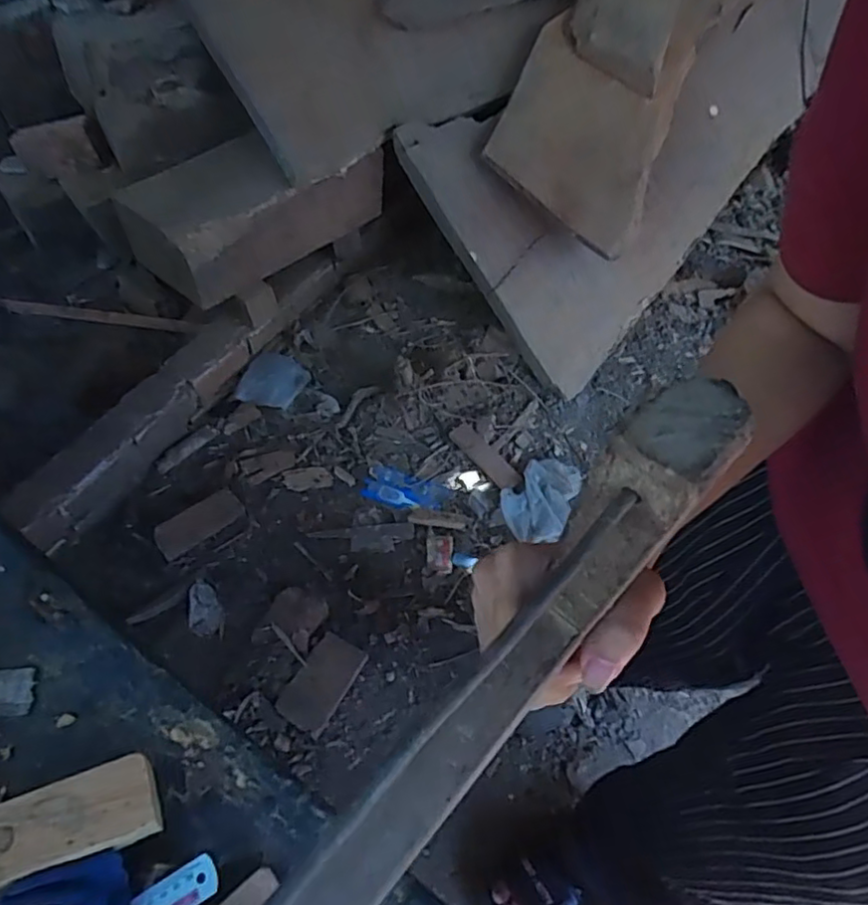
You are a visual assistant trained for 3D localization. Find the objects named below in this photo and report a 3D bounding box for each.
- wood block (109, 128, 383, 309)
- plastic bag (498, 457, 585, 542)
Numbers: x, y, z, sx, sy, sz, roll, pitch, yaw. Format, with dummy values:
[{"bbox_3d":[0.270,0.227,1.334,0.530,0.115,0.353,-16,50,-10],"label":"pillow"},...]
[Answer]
[{"bbox_3d":[-0.419,-0.579,1.439,0.561,0.181,0.294,-36,65,-24],"label":"wood block"},{"bbox_3d":[0.234,0.094,1.366,0.147,0.051,0.213,24,60,12],"label":"plastic bag"}]

